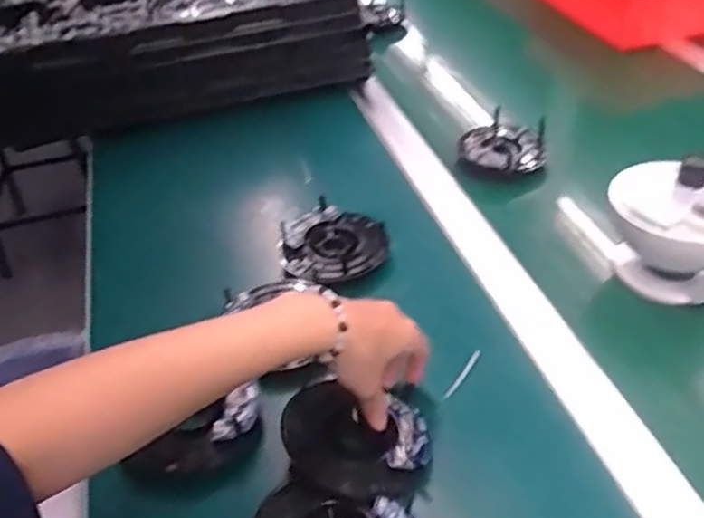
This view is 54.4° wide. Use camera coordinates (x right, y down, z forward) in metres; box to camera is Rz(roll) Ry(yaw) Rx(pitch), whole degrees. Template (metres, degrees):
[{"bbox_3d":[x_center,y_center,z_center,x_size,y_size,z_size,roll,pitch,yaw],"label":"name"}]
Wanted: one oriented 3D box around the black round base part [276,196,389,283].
[{"bbox_3d":[-0.016,-0.014,0.657,0.094,0.027,0.096,-3,40,3],"label":"black round base part"}]

